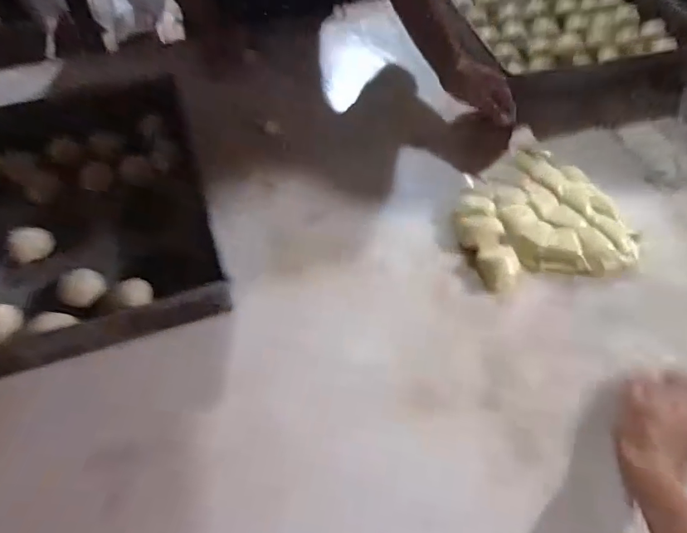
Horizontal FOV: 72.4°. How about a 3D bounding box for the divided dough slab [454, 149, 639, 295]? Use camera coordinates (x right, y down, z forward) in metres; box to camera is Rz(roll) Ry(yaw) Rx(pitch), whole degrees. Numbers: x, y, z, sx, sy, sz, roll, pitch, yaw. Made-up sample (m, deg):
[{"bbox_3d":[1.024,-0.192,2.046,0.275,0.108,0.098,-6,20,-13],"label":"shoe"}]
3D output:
[{"bbox_3d":[0.267,-0.074,0.656,0.227,0.027,0.219,-12,57,-12],"label":"divided dough slab"}]

